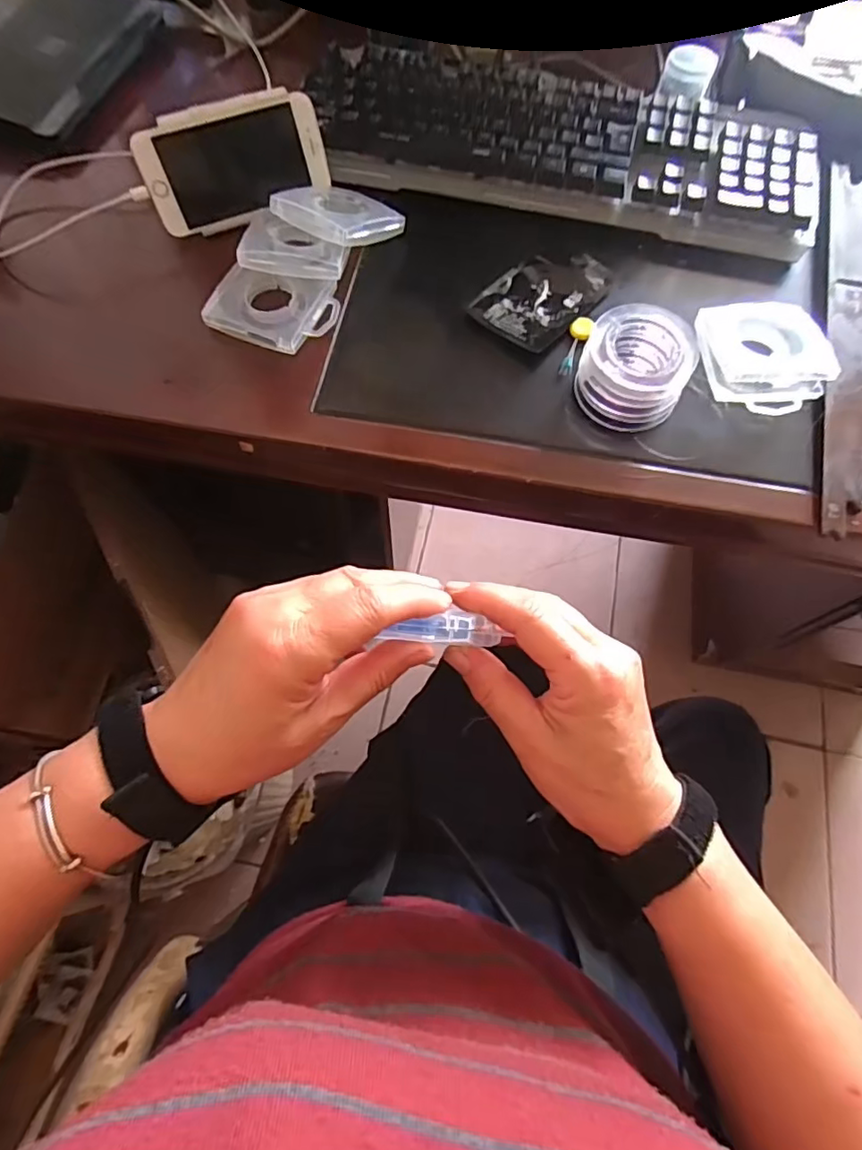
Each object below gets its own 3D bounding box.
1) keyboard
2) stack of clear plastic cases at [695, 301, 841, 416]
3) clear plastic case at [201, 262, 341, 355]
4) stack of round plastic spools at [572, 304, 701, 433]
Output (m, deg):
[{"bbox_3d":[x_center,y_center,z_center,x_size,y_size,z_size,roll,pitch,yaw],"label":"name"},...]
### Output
[{"bbox_3d":[0.105,-0.359,0.464,0.412,0.017,0.139,14,69,5],"label":"keyboard"},{"bbox_3d":[0.236,-0.155,0.399,0.079,0.017,0.087,-3,68,-2],"label":"stack of clear plastic cases"},{"bbox_3d":[-0.114,-0.200,0.421,0.086,0.016,0.071,21,69,7],"label":"clear plastic case"},{"bbox_3d":[0.138,-0.140,0.385,0.071,0.038,0.071,22,70,8],"label":"stack of round plastic spools"}]

